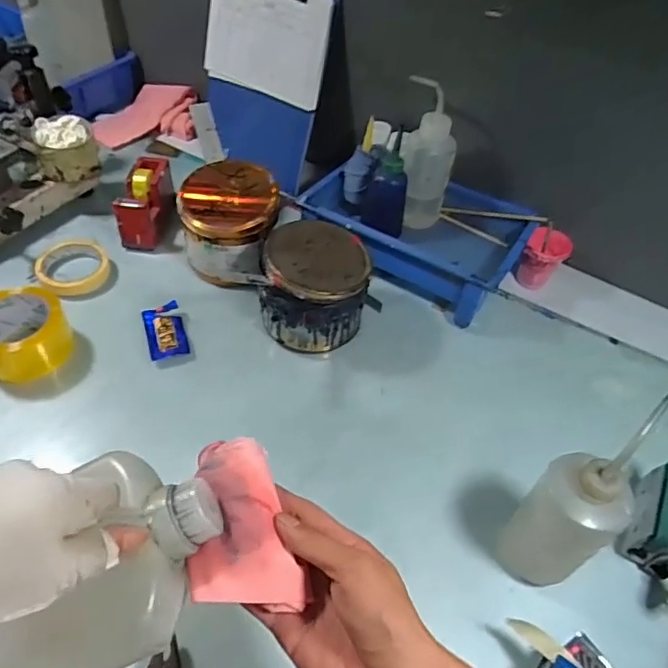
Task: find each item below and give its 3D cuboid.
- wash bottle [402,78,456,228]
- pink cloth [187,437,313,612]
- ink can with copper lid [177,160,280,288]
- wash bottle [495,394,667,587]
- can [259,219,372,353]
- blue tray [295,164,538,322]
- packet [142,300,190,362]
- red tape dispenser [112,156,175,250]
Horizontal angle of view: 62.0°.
[{"bbox_3d":[0.135,-0.253,0.823,0.077,0.211,0.075,7,49,0],"label":"wash bottle"},{"bbox_3d":[-0.066,0.127,0.378,0.068,0.021,0.117,-9,60,-14],"label":"pink cloth"},{"bbox_3d":[-0.144,-0.151,0.773,0.126,0.116,0.128,3,49,-3],"label":"ink can with copper lid"},{"bbox_3d":[0.208,0.150,0.479,0.063,0.253,0.070,-30,58,-28],"label":"wash bottle"},{"bbox_3d":[-0.021,-0.061,0.715,0.123,0.115,0.128,3,49,-3],"label":"can"},{"bbox_3d":[0.122,-0.169,0.851,0.301,0.084,0.241,29,52,19],"label":"blue tray"},{"bbox_3d":[-0.220,-0.005,0.726,0.049,0.013,0.082,-13,51,-16],"label":"packet"},{"bbox_3d":[-0.280,-0.193,0.832,0.059,0.081,0.138,9,49,2],"label":"red tape dispenser"}]

